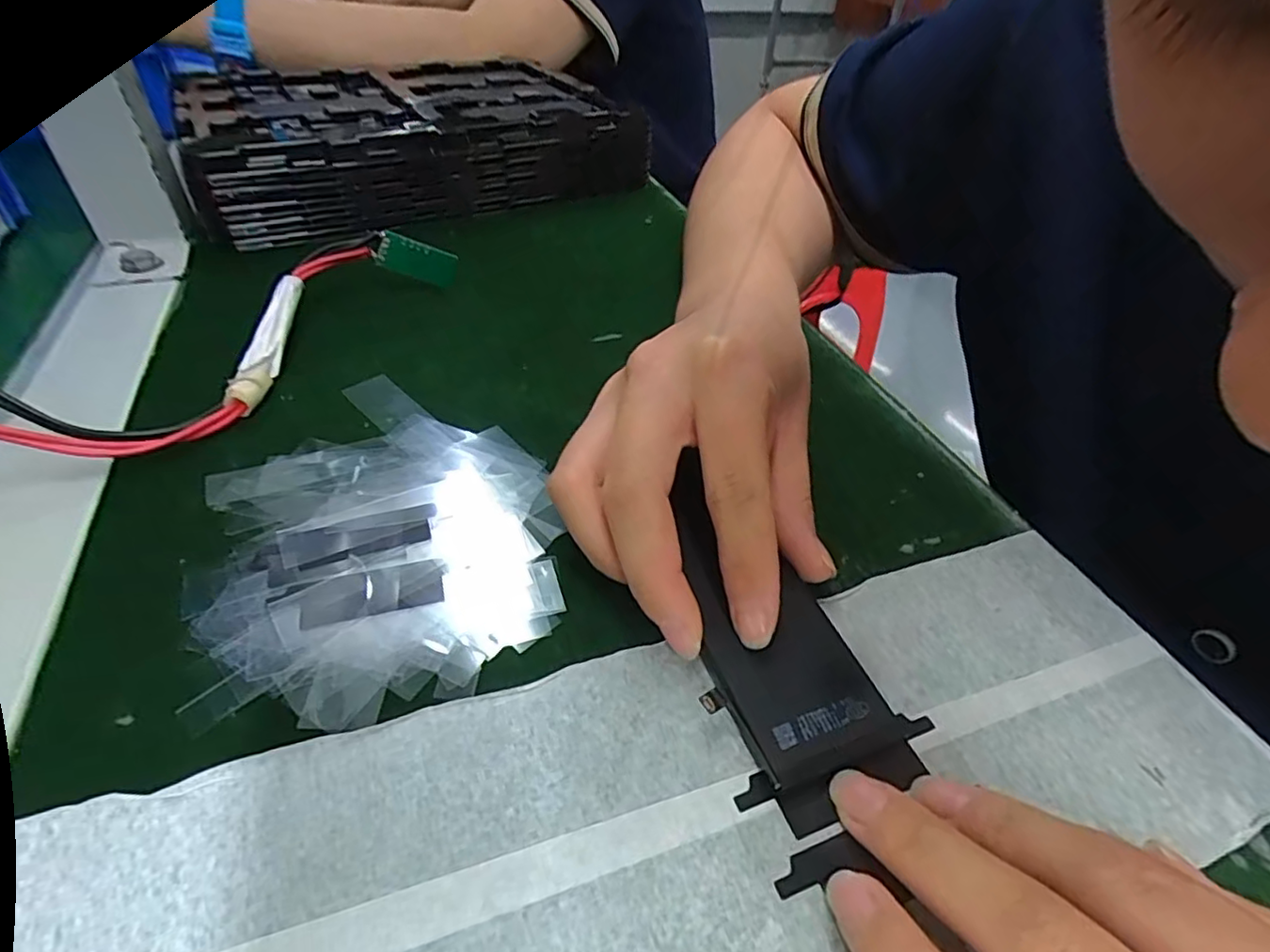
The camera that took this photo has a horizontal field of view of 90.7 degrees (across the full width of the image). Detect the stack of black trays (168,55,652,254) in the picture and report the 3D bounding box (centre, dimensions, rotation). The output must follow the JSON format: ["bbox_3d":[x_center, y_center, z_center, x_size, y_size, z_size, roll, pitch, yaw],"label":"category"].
[{"bbox_3d":[-0.157,-0.241,0.443,0.269,0.055,0.209,-18,47,-22],"label":"stack of black trays"}]

